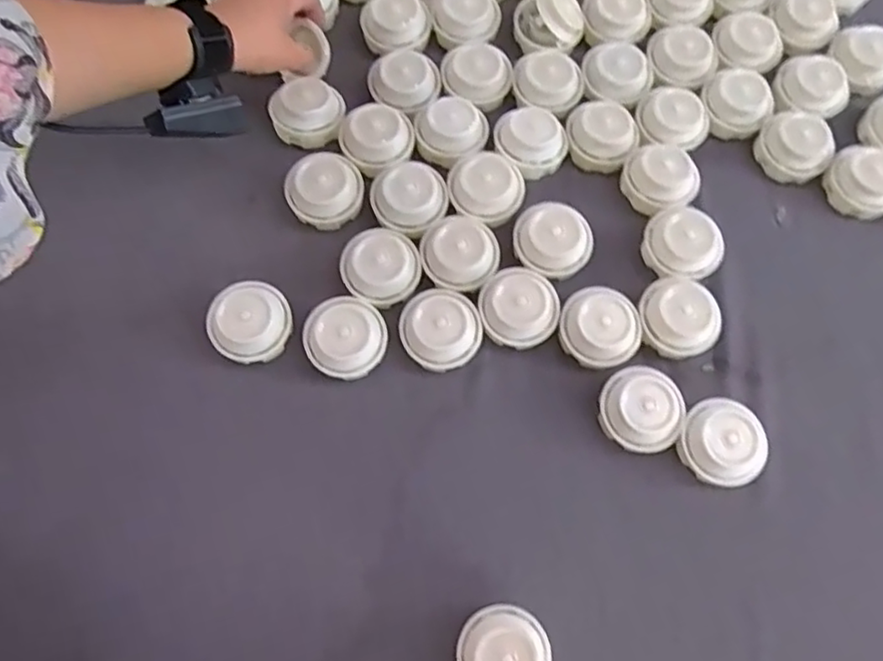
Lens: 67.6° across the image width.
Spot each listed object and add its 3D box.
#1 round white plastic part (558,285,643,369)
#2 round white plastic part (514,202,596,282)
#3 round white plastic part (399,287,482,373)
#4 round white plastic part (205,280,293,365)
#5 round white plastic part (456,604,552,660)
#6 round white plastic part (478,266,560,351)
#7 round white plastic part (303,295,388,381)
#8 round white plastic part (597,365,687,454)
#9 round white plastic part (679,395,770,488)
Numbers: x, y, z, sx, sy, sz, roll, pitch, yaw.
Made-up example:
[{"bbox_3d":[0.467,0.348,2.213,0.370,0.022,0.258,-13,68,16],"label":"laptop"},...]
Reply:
[{"bbox_3d":[0.133,-0.003,0.550,0.066,0.034,0.063,1,73,-2],"label":"round white plastic part"},{"bbox_3d":[0.096,-0.075,0.581,0.071,0.045,0.066,1,73,-2],"label":"round white plastic part"},{"bbox_3d":[-0.001,-0.003,0.545,0.065,0.025,0.068,1,73,-2],"label":"round white plastic part"},{"bbox_3d":[-0.159,-0.008,0.549,0.065,0.030,0.066,1,73,-2],"label":"round white plastic part"},{"bbox_3d":[0.044,0.233,0.474,0.063,0.048,0.065,1,73,-2],"label":"round white plastic part"},{"bbox_3d":[0.066,-0.023,0.554,0.065,0.028,0.069,1,73,-2],"label":"round white plastic part"},{"bbox_3d":[-0.079,0.003,0.541,0.066,0.033,0.067,1,73,-2],"label":"round white plastic part"},{"bbox_3d":[0.165,0.063,0.536,0.063,0.036,0.068,1,73,-2],"label":"round white plastic part"},{"bbox_3d":[0.226,0.089,0.527,0.063,0.038,0.064,1,73,-2],"label":"round white plastic part"}]

